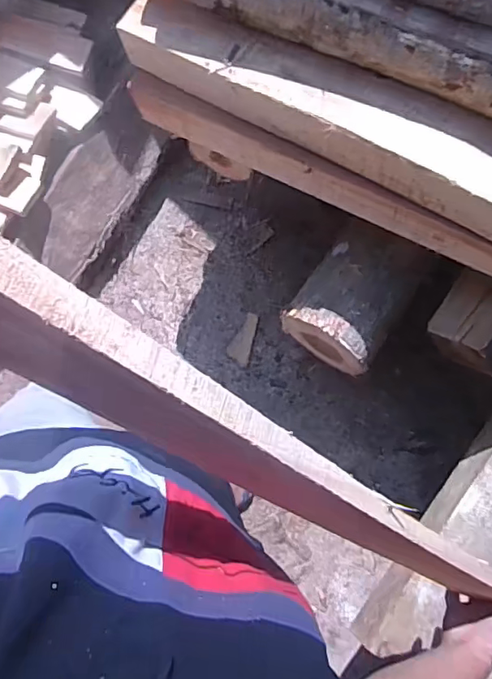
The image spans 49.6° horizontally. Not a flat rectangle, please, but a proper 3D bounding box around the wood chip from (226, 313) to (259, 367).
[{"bbox_3d":[-0.009,-0.003,1.444,0.062,0.012,0.141,13,79,3],"label":"wood chip"}]

